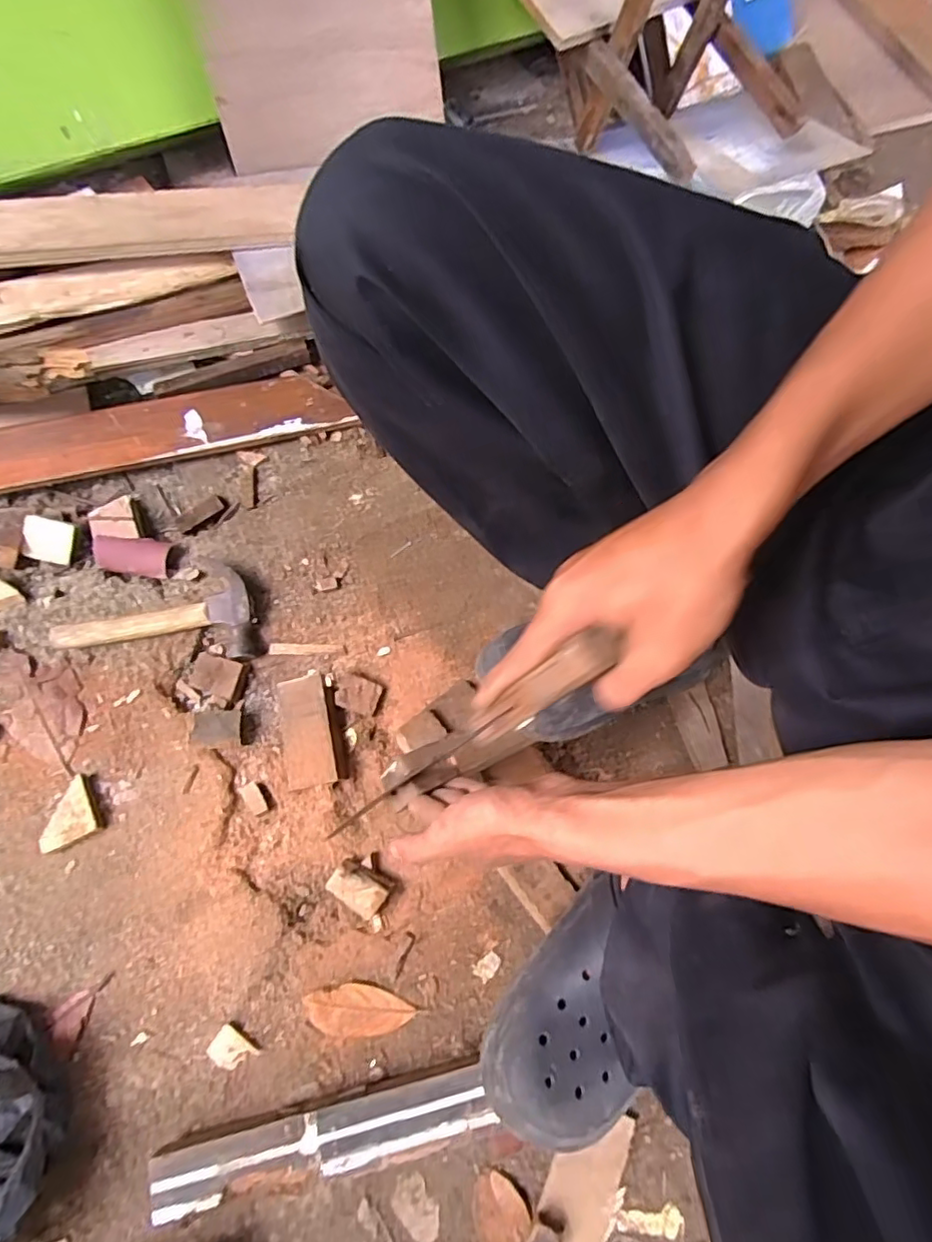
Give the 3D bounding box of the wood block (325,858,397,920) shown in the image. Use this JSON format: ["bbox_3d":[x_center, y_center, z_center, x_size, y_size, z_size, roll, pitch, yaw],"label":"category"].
[{"bbox_3d":[-0.108,0.269,0.610,0.058,0.019,0.041,28,71,9],"label":"wood block"}]

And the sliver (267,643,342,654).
[{"bbox_3d":[-0.186,0.032,0.703,0.086,0.004,0.012,0,70,1],"label":"sliver"}]

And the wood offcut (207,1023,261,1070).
[{"bbox_3d":[-0.215,0.397,0.558,0.042,0.006,0.029,33,72,11],"label":"wood offcut"}]

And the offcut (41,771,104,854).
[{"bbox_3d":[-0.410,0.198,0.621,0.054,0.019,0.062,-28,72,-11],"label":"offcut"}]

